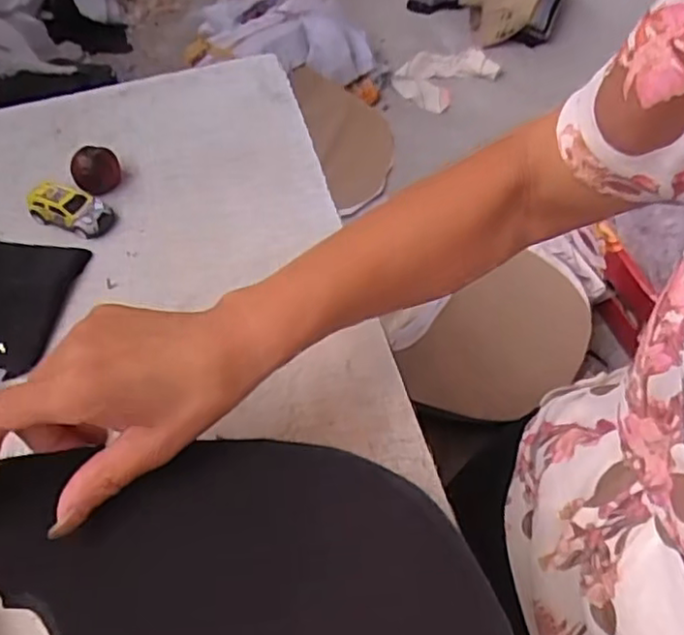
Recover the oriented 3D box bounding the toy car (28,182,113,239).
[{"bbox_3d":[-0.203,-0.081,0.494,0.060,0.026,0.028,17,59,12],"label":"toy car"}]

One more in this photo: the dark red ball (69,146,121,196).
[{"bbox_3d":[-0.191,-0.114,0.513,0.034,0.029,0.027,-32,62,-18],"label":"dark red ball"}]

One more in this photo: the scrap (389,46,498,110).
[{"bbox_3d":[0.193,-0.458,1.255,0.183,0.040,0.143,-30,61,-17],"label":"scrap"}]

